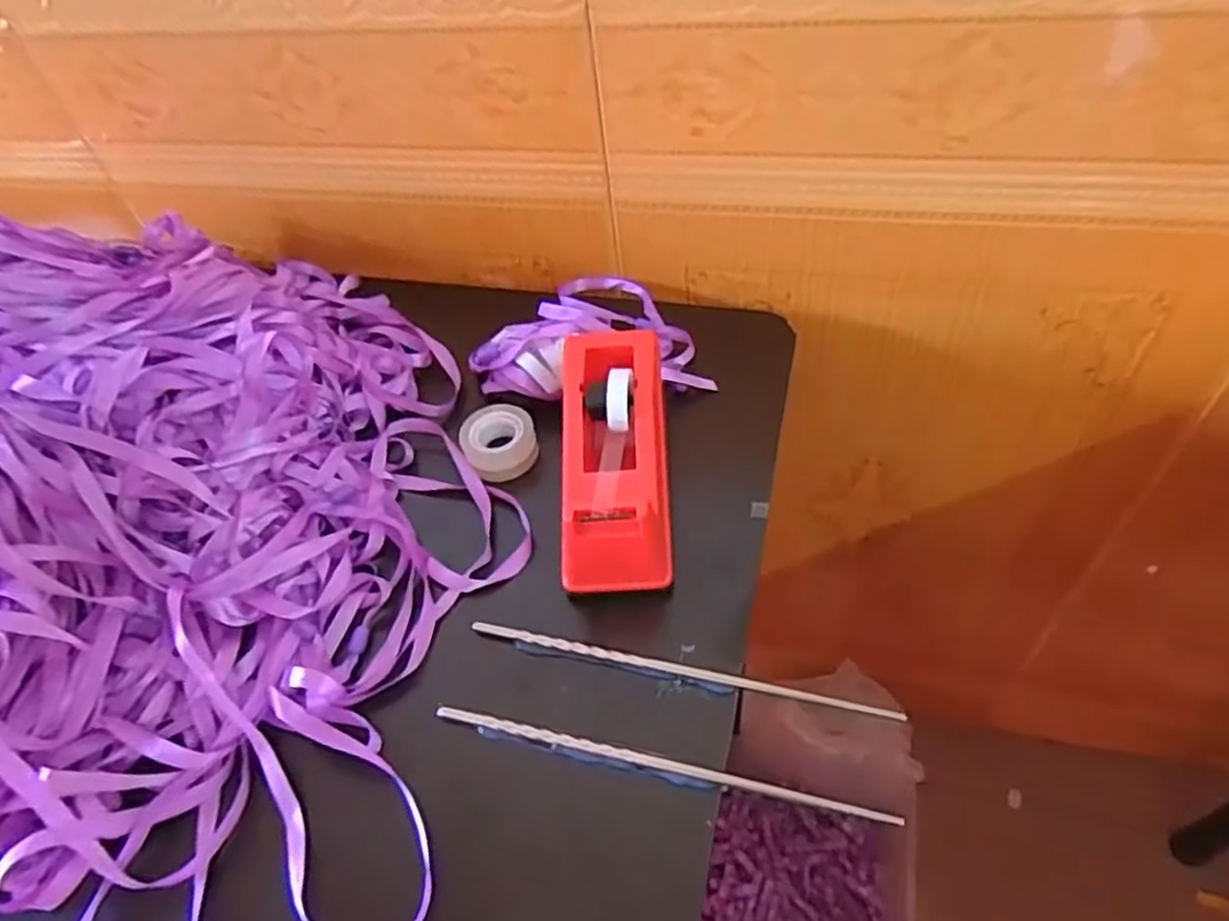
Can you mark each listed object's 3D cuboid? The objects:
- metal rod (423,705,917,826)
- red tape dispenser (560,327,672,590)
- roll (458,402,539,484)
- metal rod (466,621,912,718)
[{"bbox_3d":[0.020,0.146,0.364,0.224,0.010,0.006,8,53,12],"label":"metal rod"},{"bbox_3d":[0.001,0.000,0.439,0.062,0.070,0.157,-2,51,4],"label":"red tape dispenser"},{"bbox_3d":[-0.076,-0.012,0.494,0.046,0.025,0.047,-3,51,3],"label":"roll"},{"bbox_3d":[0.025,0.107,0.390,0.208,0.004,0.007,9,53,13],"label":"metal rod"}]

